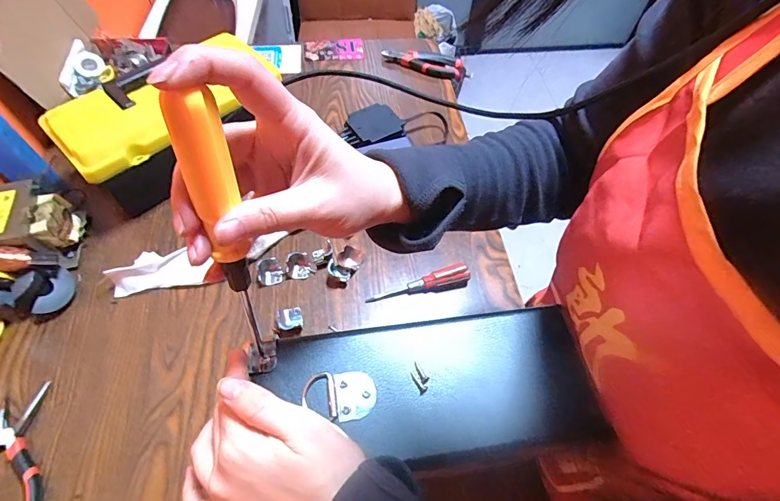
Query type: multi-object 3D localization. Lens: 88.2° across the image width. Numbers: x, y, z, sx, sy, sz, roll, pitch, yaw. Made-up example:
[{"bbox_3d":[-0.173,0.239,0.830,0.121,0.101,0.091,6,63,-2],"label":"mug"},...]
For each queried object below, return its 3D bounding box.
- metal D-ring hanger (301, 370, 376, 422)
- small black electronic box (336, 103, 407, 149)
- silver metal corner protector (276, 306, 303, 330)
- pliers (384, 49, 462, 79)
[{"bbox_3d":[-0.032,0.092,0.257,0.045,0.004,0.030,-3,58,-4],"label":"metal D-ring hanger"},{"bbox_3d":[-0.029,-0.197,0.646,0.091,0.018,0.080,-26,62,-18],"label":"small black electronic box"},{"bbox_3d":[-0.123,0.083,0.495,0.029,0.014,0.032,-10,56,-10],"label":"silver metal corner protector"},{"bbox_3d":[0.066,-0.367,0.794,0.153,0.031,0.042,0,58,-2],"label":"pliers"}]

